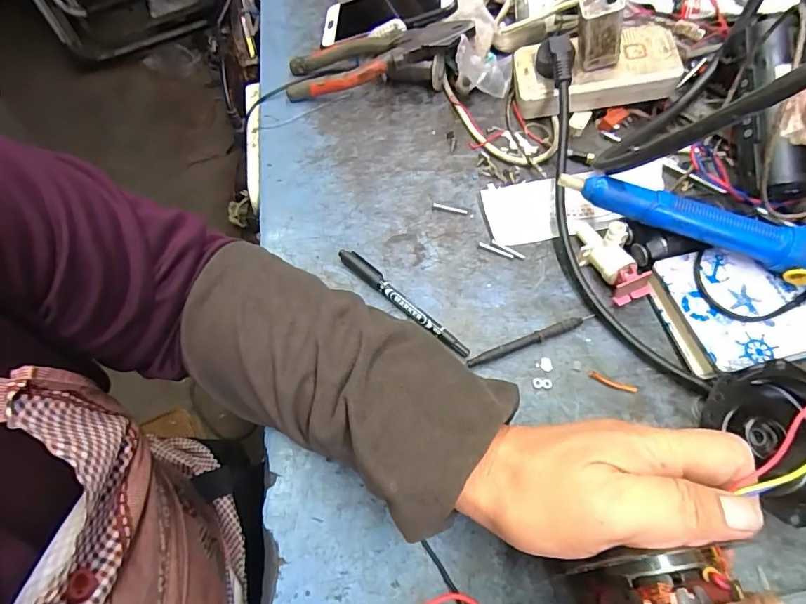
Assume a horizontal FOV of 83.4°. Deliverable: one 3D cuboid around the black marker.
[{"bbox_3d":[-0.003,-0.001,0.371,0.137,0.011,0.012,40,70,18],"label":"black marker"}]

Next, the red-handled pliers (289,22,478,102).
[{"bbox_3d":[-0.026,-0.249,0.461,0.189,0.022,0.053,-8,62,15],"label":"red-handled pliers"}]

